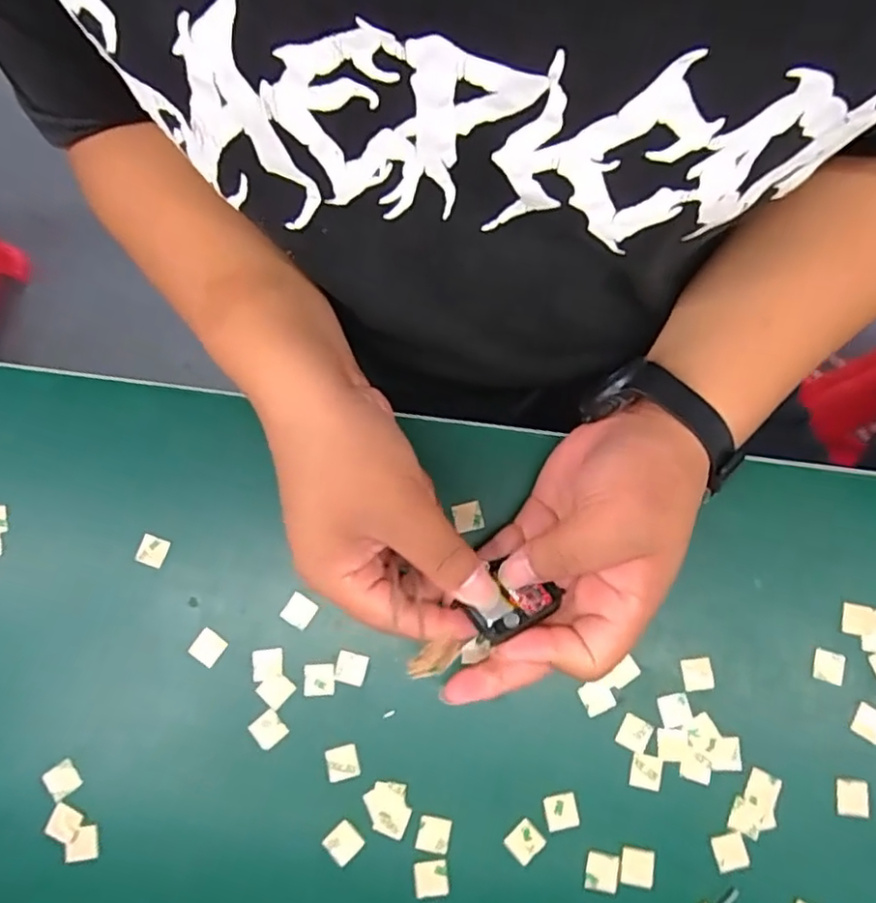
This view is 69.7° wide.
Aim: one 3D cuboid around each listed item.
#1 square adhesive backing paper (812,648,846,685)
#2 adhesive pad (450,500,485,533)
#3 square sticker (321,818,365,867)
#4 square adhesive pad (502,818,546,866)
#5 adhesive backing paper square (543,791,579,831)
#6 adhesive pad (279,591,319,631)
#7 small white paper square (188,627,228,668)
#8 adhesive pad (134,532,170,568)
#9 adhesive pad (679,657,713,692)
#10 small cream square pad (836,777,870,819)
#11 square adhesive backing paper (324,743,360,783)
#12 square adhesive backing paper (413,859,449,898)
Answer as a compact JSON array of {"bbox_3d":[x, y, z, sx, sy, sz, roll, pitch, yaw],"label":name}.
[{"bbox_3d":[0.207,0.114,0.332,0.015,0.004,0.016,18,79,4],"label":"square adhesive backing paper"},{"bbox_3d":[0.016,0.036,0.350,0.017,0.004,0.016,-12,78,-2],"label":"adhesive pad"},{"bbox_3d":[-0.048,0.197,0.315,0.017,0.004,0.016,-44,81,-8],"label":"square sticker"},{"bbox_3d":[0.044,0.196,0.315,0.017,0.004,0.015,-42,81,-8],"label":"square adhesive pad"},{"bbox_3d":[0.062,0.183,0.318,0.016,0.004,0.016,-11,78,-2],"label":"adhesive backing paper square"},{"bbox_3d":[-0.076,0.086,0.339,0.016,0.004,0.016,33,80,7],"label":"adhesive pad"},{"bbox_3d":[-0.124,0.105,0.336,0.016,0.004,0.016,36,81,7],"label":"small white paper square"},{"bbox_3d":[-0.158,0.055,0.347,0.015,0.004,0.016,17,79,4],"label":"adhesive pad"},{"bbox_3d":[0.137,0.117,0.331,0.016,0.004,0.016,-7,78,-1],"label":"adhesive pad"},{"bbox_3d":[0.211,0.177,0.320,0.016,0.004,0.019,2,78,1],"label":"small cream square pad"},{"bbox_3d":[-0.050,0.160,0.323,0.017,0.004,0.015,-16,78,-3],"label":"square adhesive backing paper"},{"bbox_3d":[-0.003,0.212,0.311,0.017,0.004,0.016,-7,78,-1],"label":"square adhesive backing paper"}]

